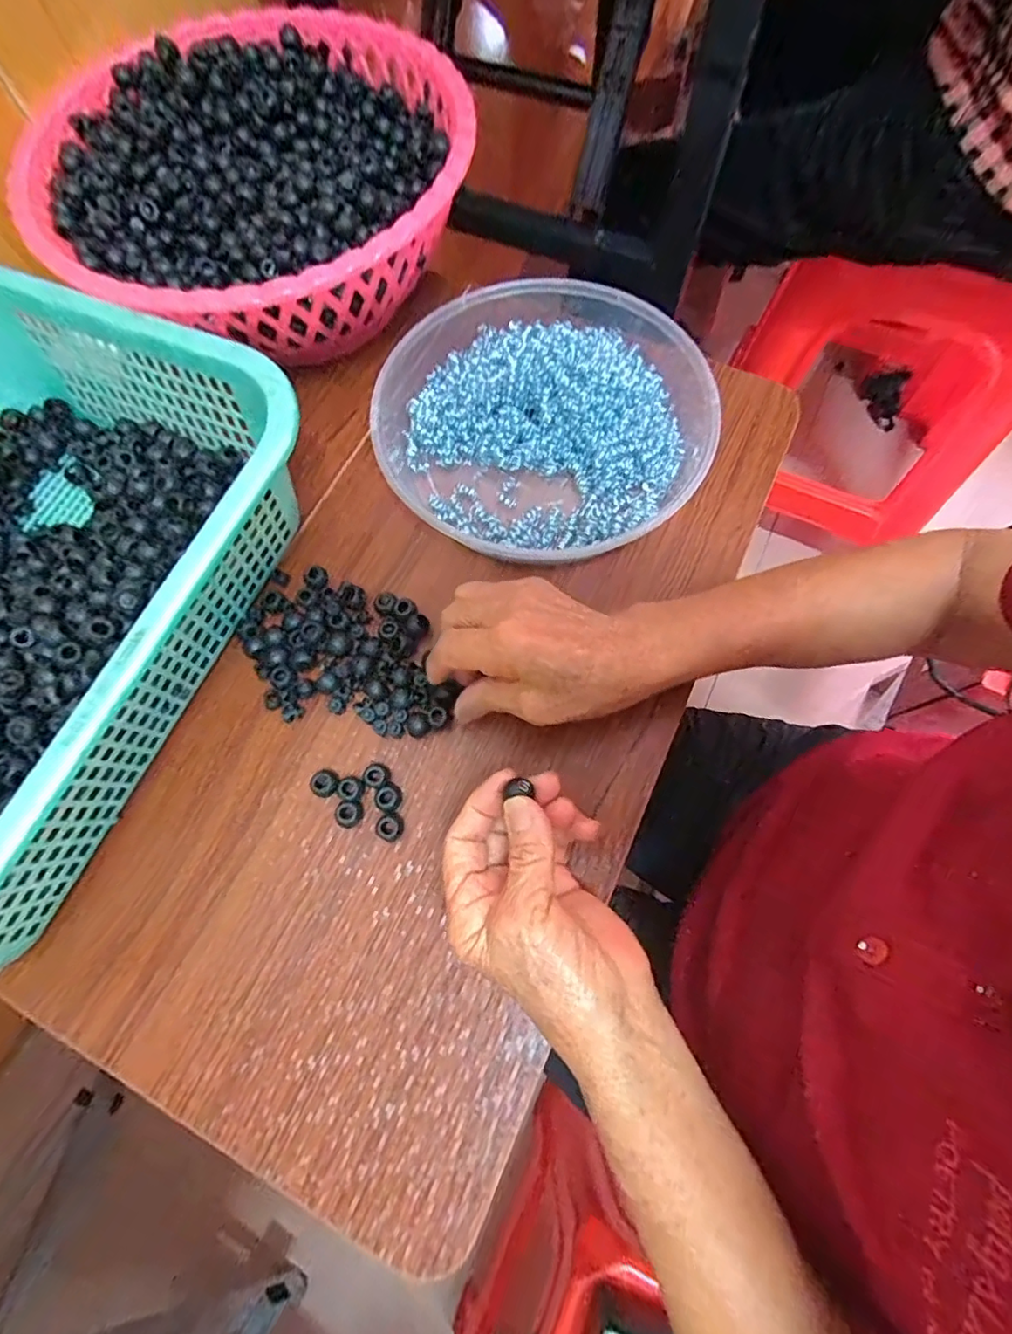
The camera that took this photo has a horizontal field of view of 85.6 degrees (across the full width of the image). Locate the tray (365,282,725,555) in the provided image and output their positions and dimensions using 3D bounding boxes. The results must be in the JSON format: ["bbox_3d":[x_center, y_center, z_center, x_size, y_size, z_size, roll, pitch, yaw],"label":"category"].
[{"bbox_3d":[0.025,-0.167,0.373,0.217,0.045,0.209,0,71,1],"label":"tray"}]

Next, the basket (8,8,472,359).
[{"bbox_3d":[-0.171,-0.342,0.393,0.291,0.072,0.289,0,71,1],"label":"basket"}]

